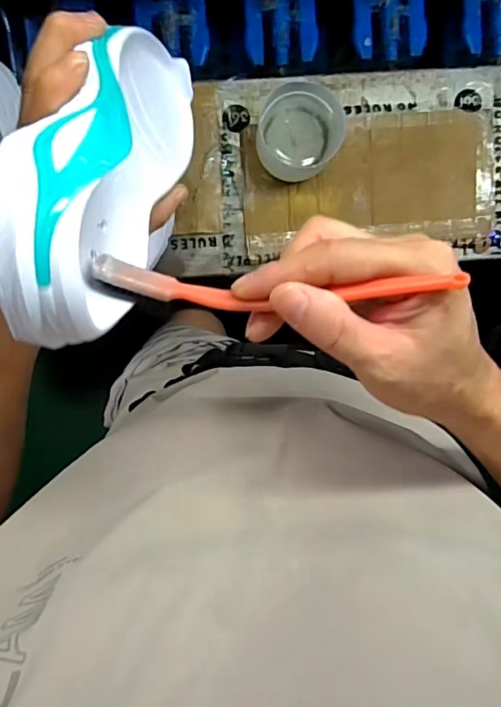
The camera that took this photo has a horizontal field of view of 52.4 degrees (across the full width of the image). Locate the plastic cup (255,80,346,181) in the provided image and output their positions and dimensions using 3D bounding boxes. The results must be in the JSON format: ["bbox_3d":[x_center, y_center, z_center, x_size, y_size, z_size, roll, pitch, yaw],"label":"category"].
[{"bbox_3d":[0.054,-0.255,0.589,0.093,0.090,0.089,0,98,-1],"label":"plastic cup"}]

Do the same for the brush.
[{"bbox_3d":[0.009,-0.030,0.232,0.165,0.018,0.023,3,98,13],"label":"brush"}]

